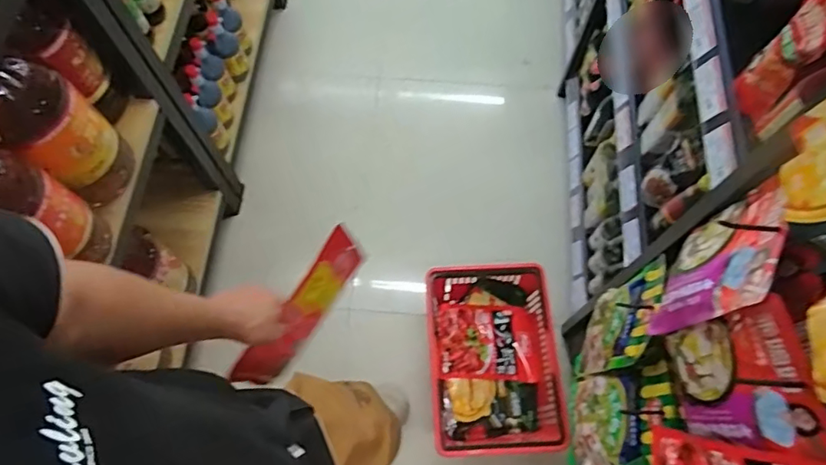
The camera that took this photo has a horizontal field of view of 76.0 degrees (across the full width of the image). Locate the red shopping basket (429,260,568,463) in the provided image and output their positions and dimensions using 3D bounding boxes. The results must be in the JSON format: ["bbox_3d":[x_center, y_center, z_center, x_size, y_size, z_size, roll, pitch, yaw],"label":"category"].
[{"bbox_3d":[0.184,0.305,1.264,0.286,0.181,0.417,-3,67,-1],"label":"red shopping basket"}]

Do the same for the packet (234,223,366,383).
[{"bbox_3d":[-0.154,0.112,0.763,0.023,0.143,0.247,32,71,13],"label":"packet"}]

